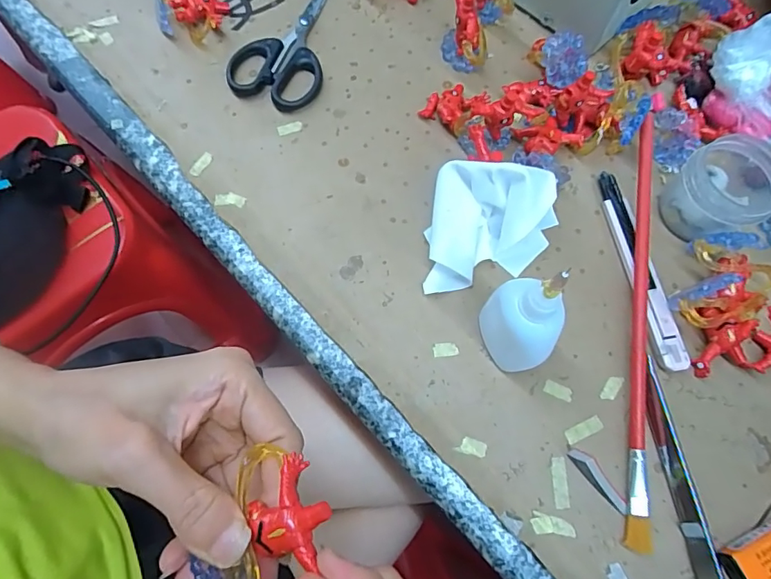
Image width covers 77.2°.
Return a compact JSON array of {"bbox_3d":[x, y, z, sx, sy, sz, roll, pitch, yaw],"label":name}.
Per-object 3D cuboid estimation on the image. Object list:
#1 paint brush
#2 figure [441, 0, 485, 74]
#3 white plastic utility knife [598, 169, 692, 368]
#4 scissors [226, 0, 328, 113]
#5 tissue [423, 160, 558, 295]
[{"bbox_3d":[0.156,0.003,0.288,0.013,0.008,0.279,10,73,5],"label":"paint brush"},{"bbox_3d":[0.055,-0.180,0.337,0.025,0.047,0.053,-1,71,-1],"label":"figure"},{"bbox_3d":[0.156,-0.016,0.300,0.017,0.010,0.133,-10,73,-2],"label":"white plastic utility knife"},{"bbox_3d":[-0.066,-0.185,0.351,0.064,0.012,0.122,18,74,7],"label":"scissors"},{"bbox_3d":[0.064,-0.039,0.287,0.080,0.046,0.072,0,70,-1],"label":"tissue"}]

